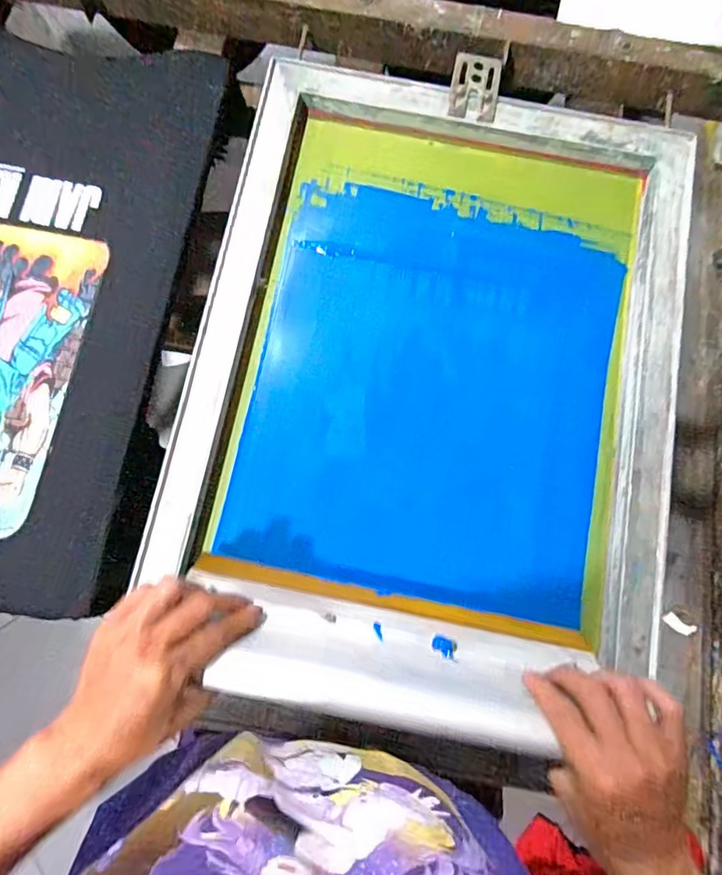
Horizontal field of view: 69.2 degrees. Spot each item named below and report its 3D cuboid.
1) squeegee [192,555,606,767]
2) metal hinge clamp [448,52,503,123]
[{"bbox_3d":[0.018,0.169,0.412,0.321,0.138,0.032,12,116,2],"label":"squeegee"},{"bbox_3d":[0.126,-0.386,0.575,0.051,0.010,0.083,11,79,0],"label":"metal hinge clamp"}]

